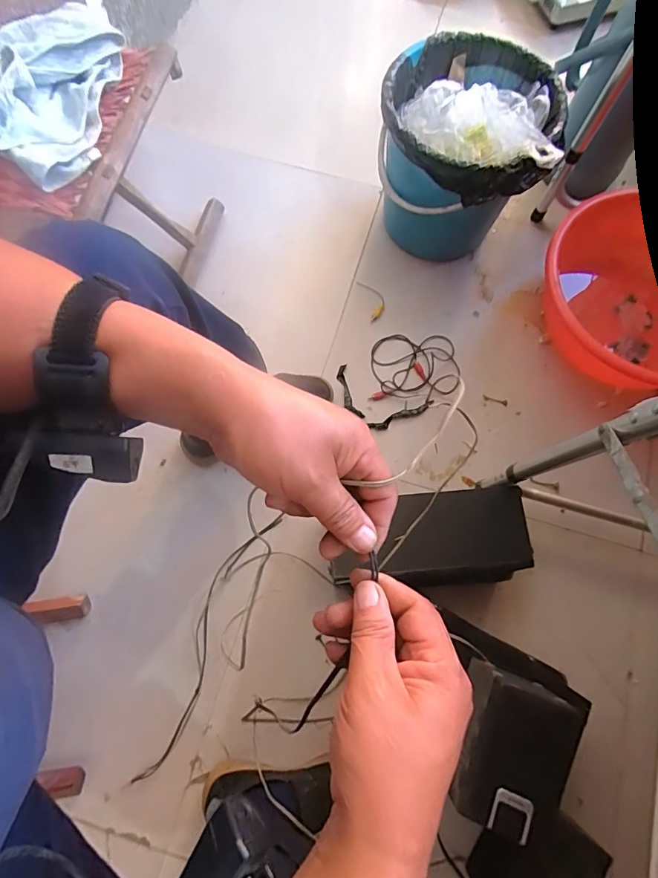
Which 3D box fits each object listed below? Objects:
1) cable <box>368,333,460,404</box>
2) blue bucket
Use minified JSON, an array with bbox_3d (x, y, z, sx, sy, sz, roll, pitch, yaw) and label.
[{"bbox_3d":[0.158,-0.131,0.807,0.159,0.011,0.126,1,75,-1],"label":"cable"},{"bbox_3d":[0.217,-0.472,0.780,0.263,0.274,0.240,0,75,-1],"label":"blue bucket"}]

